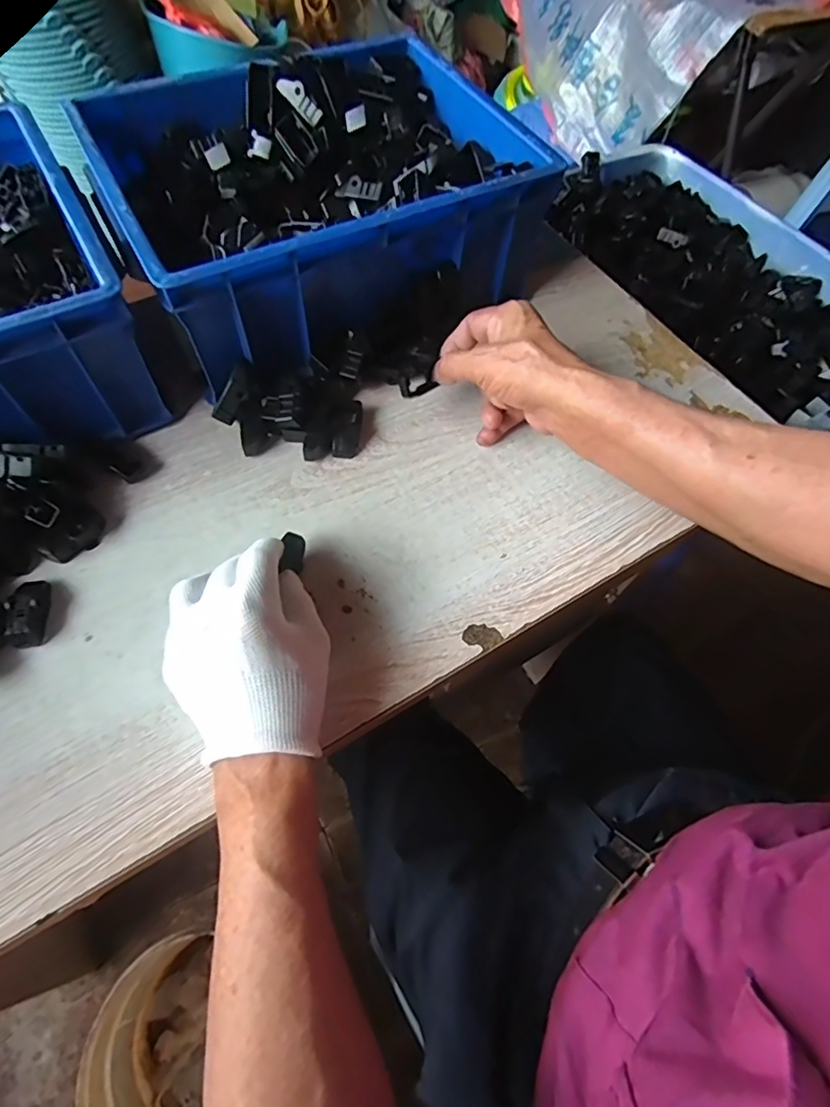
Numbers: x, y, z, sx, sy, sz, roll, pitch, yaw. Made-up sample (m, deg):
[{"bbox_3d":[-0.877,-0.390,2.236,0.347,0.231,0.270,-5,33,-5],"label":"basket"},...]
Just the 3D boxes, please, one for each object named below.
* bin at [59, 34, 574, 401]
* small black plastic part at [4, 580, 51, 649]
[{"bbox_3d":[-0.078,-0.316,0.490,0.352,0.109,0.258,-26,67,-16],"label":"bin"},{"bbox_3d":[-0.263,0.039,0.368,0.021,0.015,0.046,-13,64,-10],"label":"small black plastic part"}]

